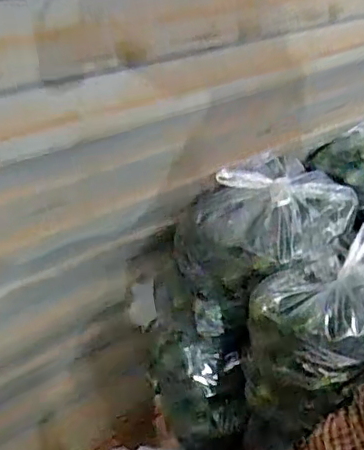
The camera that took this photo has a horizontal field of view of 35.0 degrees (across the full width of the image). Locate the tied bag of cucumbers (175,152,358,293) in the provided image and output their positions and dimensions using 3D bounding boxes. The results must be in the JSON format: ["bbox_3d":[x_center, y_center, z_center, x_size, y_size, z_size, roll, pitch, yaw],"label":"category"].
[{"bbox_3d":[0.157,-0.009,1.001,0.204,0.126,0.355,29,42,32],"label":"tied bag of cucumbers"}]

